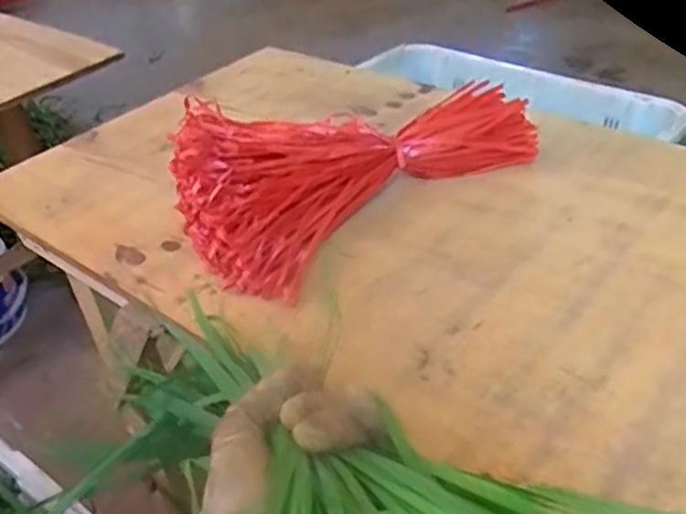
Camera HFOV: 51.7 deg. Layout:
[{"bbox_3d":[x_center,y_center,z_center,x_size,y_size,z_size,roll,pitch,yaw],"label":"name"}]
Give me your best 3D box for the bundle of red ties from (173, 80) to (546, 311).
[{"bbox_3d":[0.006,-0.101,0.643,0.336,0.088,0.185,-30,42,-29],"label":"bundle of red ties"}]

